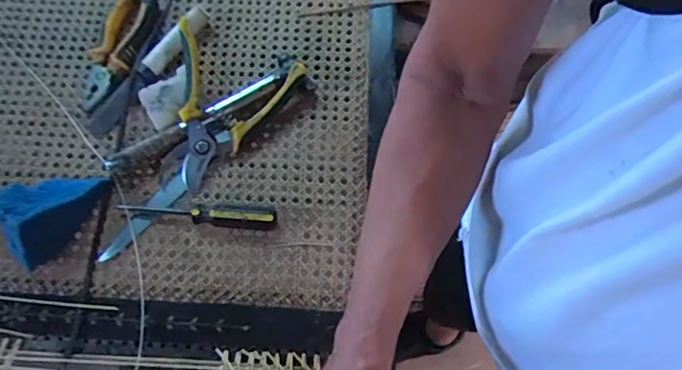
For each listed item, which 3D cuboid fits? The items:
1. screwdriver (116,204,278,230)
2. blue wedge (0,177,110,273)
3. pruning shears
[{"bbox_3d":[-0.151,0.031,0.526,0.166,0.023,0.020,4,65,2],"label":"screwdriver"},{"bbox_3d":[-0.298,0.021,0.506,0.069,0.058,0.110,27,68,12],"label":"blue wedge"},{"bbox_3d":[-0.132,-0.075,0.546,0.134,0.030,0.165,20,93,-10],"label":"pruning shears"}]

